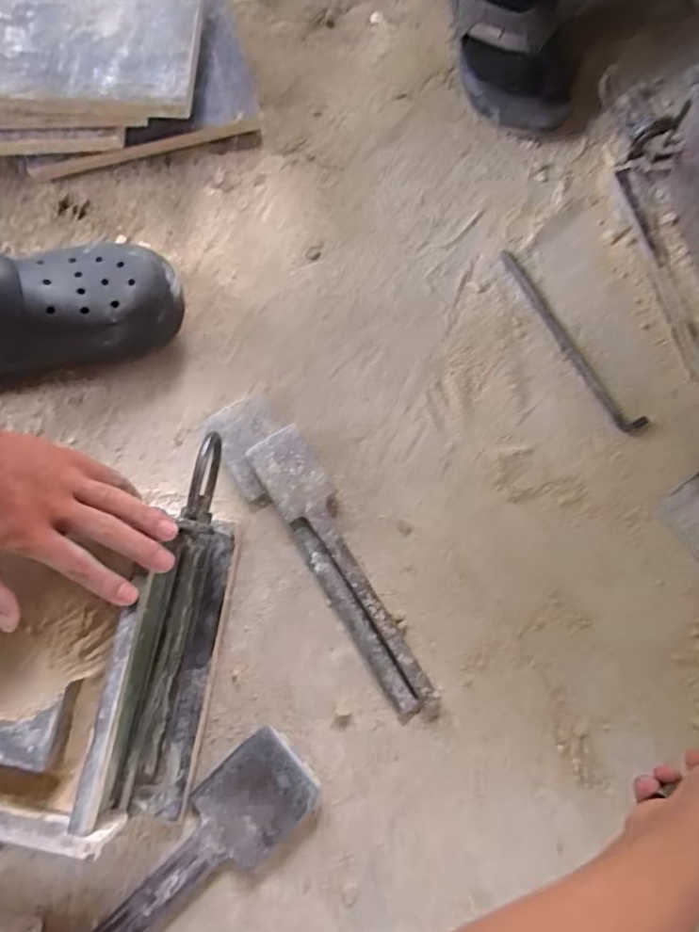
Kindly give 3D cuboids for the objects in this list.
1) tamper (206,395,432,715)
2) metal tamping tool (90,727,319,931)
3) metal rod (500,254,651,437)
[{"bbox_3d":[-0.024,0.071,0.530,0.069,0.026,0.320,-33,78,-7],"label":"tamper"},{"bbox_3d":[-0.165,0.359,0.456,0.337,0.027,0.069,-43,79,-9],"label":"metal tamping tool"},{"bbox_3d":[0.222,-0.127,0.587,0.025,0.009,0.226,-33,78,-7],"label":"metal rod"}]

